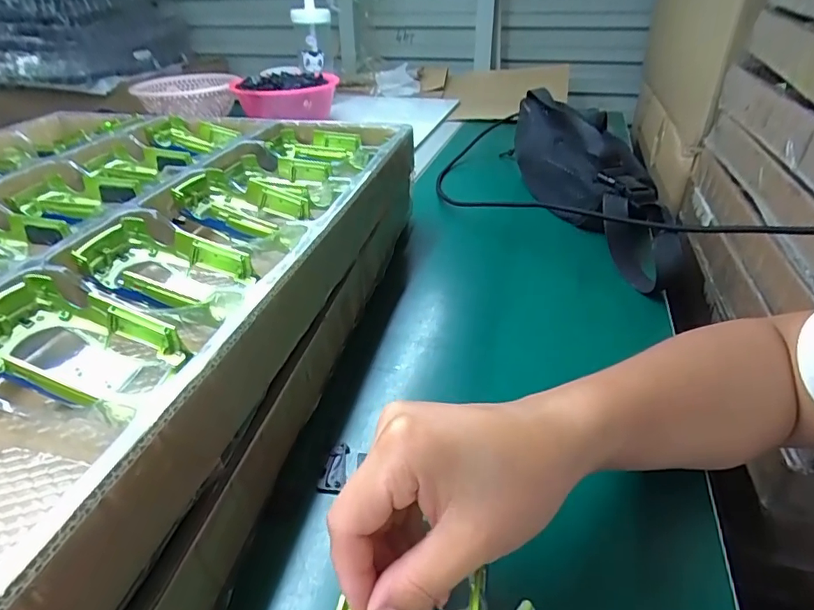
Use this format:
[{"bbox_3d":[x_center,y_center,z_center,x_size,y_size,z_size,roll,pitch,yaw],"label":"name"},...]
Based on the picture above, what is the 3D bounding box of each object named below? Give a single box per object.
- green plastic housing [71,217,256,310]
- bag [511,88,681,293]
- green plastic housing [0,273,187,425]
[{"bbox_3d":[-0.156,-0.025,0.311,0.089,0.036,0.058,10,36,19],"label":"green plastic housing"},{"bbox_3d":[0.206,-0.152,0.565,0.118,0.095,0.351,0,34,4],"label":"bag"},{"bbox_3d":[-0.174,0.017,0.253,0.094,0.040,0.053,8,35,17],"label":"green plastic housing"}]

